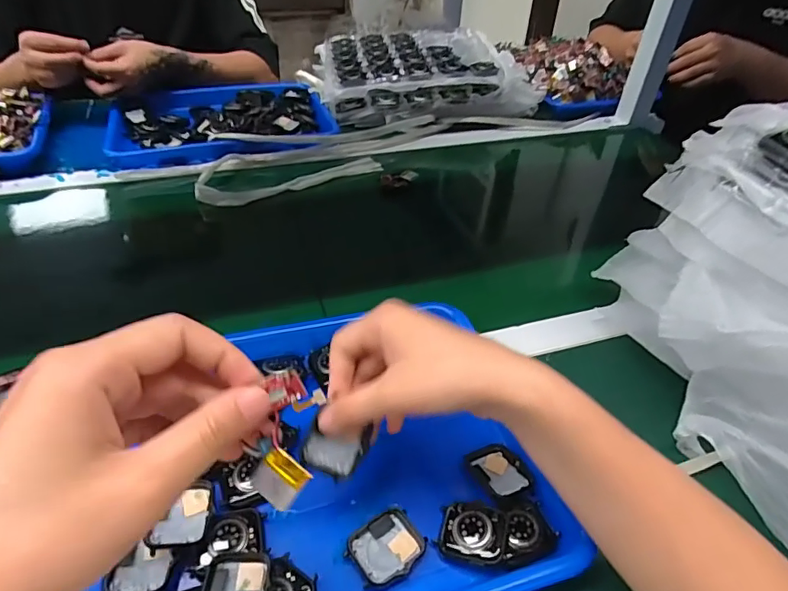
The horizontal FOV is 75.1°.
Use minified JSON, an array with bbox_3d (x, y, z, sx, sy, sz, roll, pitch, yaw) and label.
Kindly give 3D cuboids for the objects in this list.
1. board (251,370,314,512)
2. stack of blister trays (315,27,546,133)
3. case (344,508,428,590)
[{"bbox_3d":[-0.044,0.058,0.206,0.022,0.054,0.008,3,-1,-1],"label":"board"},{"bbox_3d":[0.048,-0.388,0.892,0.353,0.074,0.276,-8,42,-13],"label":"stack of blister trays"},{"bbox_3d":[-0.004,0.157,0.318,0.044,0.008,0.036,-24,47,-28],"label":"case"}]

